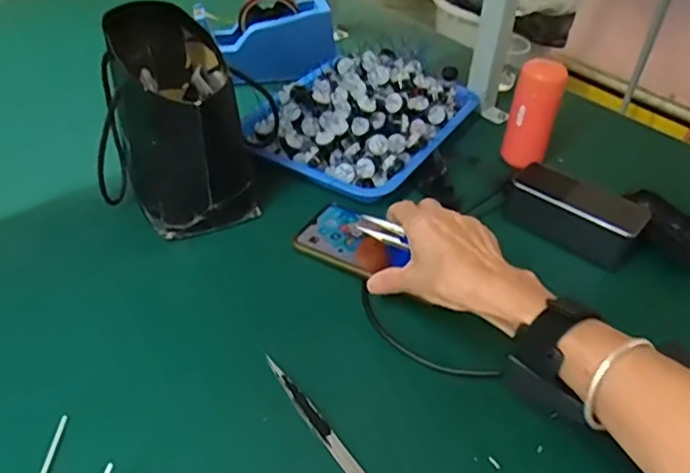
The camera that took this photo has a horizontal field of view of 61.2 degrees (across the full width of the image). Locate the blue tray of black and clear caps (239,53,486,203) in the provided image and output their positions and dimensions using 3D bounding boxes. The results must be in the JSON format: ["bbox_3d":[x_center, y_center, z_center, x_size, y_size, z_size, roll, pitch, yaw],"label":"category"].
[{"bbox_3d":[0.027,-0.163,0.708,0.202,0.080,0.274,25,47,24],"label":"blue tray of black and clear caps"}]

